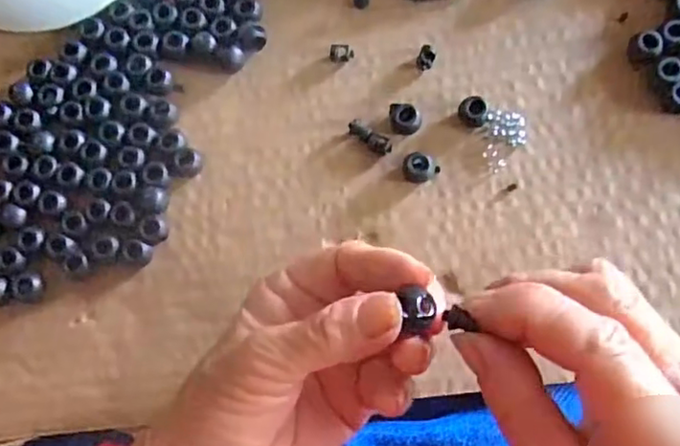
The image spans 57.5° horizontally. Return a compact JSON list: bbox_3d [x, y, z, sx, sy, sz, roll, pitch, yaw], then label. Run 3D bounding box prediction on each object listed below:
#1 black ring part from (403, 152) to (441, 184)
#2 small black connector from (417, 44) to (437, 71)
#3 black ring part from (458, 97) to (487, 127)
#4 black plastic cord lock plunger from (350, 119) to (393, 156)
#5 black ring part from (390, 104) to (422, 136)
[{"bbox_3d":[0.039,-0.027,0.307,0.016,0.010,0.016,0,86,5],"label":"black ring part"},{"bbox_3d":[0.044,-0.085,0.320,0.009,0.005,0.012,25,89,6],"label":"small black connector"},{"bbox_3d":[0.066,-0.055,0.309,0.014,0.011,0.014,0,86,5],"label":"black ring part"},{"bbox_3d":[0.015,-0.044,0.315,0.025,0.006,0.009,35,90,6],"label":"black plastic cord lock plunger"},{"bbox_3d":[0.033,-0.051,0.311,0.016,0.013,0.015,3,87,5],"label":"black ring part"}]

